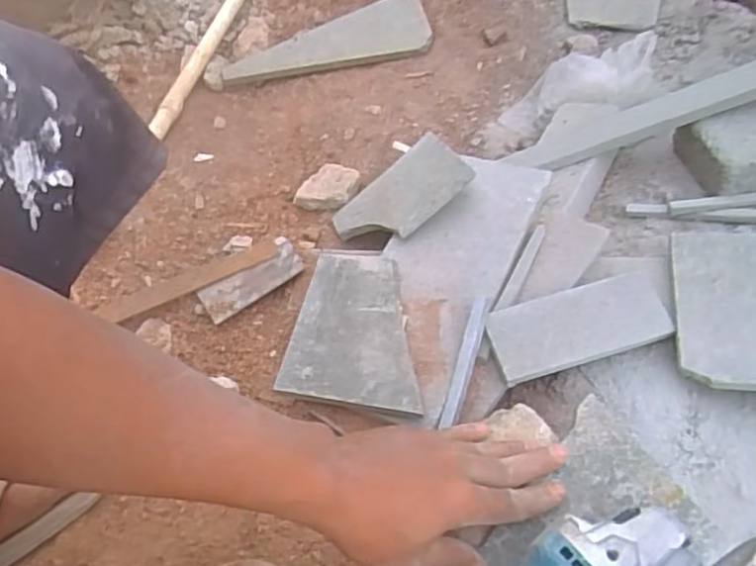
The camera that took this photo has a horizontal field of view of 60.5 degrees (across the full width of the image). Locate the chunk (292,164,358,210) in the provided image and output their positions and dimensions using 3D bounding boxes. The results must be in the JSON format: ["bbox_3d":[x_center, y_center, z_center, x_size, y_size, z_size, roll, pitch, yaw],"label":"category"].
[{"bbox_3d":[-0.060,-0.113,0.762,0.059,0.021,0.060,12,56,10],"label":"chunk"}]

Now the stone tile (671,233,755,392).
[{"bbox_3d":[0.302,0.019,0.549,0.094,0.011,0.149,3,57,15],"label":"stone tile"}]

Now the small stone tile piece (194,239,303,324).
[{"bbox_3d":[-0.134,-0.004,0.678,0.108,0.010,0.042,-35,84,-9],"label":"small stone tile piece"}]

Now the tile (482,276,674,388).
[{"bbox_3d":[0.173,0.037,0.562,0.153,0.009,0.066,-16,60,-6],"label":"tile"}]

